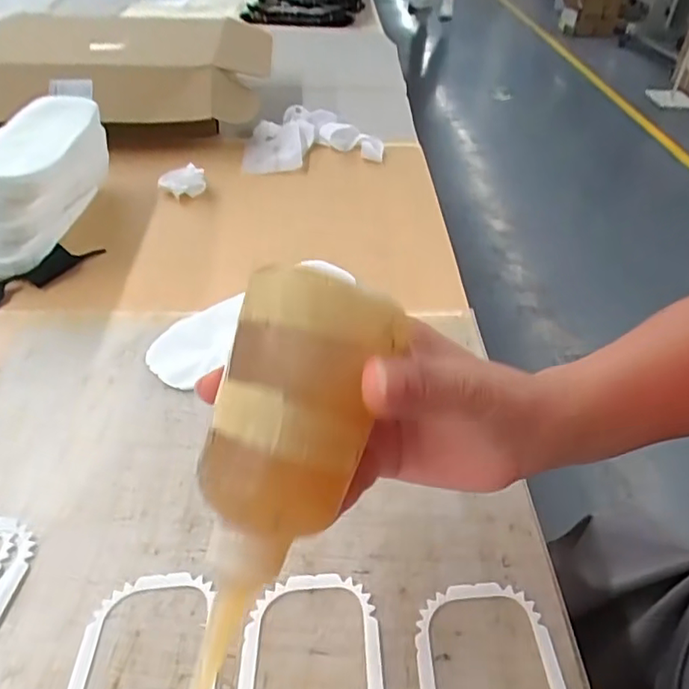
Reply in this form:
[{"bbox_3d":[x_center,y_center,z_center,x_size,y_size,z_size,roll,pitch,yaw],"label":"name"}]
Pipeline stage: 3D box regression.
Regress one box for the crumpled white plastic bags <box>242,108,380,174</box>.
[{"bbox_3d":[-0.047,-0.260,0.747,0.170,0.037,0.115,-12,43,-16],"label":"crumpled white plastic bags"}]

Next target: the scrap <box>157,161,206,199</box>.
[{"bbox_3d":[-0.175,-0.174,0.637,0.048,0.026,0.038,-7,42,-11],"label":"scrap"}]

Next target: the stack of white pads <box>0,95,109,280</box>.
[{"bbox_3d":[-0.288,-0.151,0.553,0.096,0.099,0.171,0,41,-4],"label":"stack of white pads"}]

